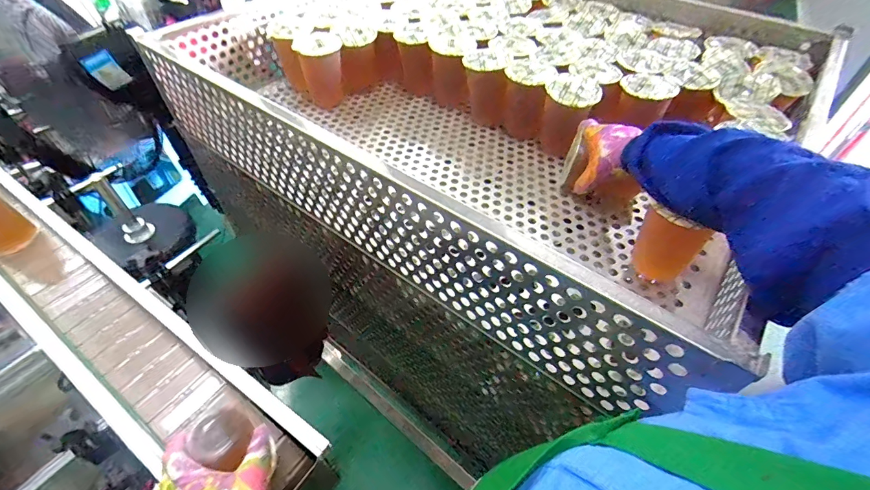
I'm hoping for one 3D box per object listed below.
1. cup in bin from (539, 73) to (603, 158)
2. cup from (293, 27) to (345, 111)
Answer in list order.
[{"bbox_3d":[0.225,-0.215,0.702,0.081,0.122,0.081,1,49,-1],"label":"cup in bin"},{"bbox_3d":[-0.222,-0.341,0.799,0.084,0.123,0.081,-11,50,-11],"label":"cup"}]

